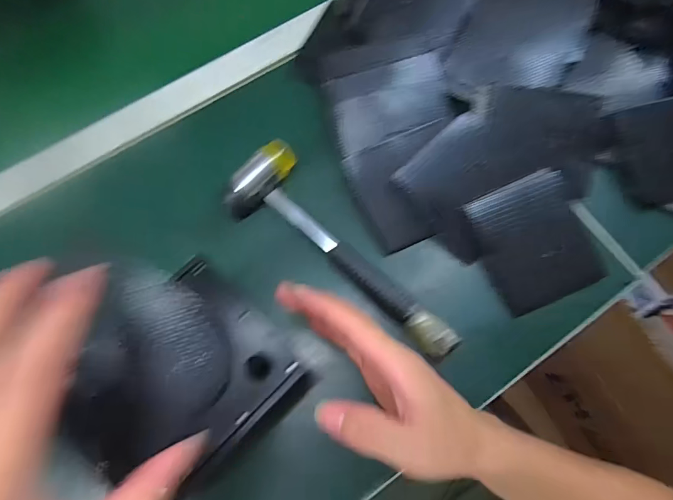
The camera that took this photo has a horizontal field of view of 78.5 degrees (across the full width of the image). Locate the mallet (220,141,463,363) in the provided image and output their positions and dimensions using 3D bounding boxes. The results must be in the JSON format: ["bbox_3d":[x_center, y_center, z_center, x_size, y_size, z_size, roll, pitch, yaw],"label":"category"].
[{"bbox_3d":[0.013,-0.003,0.379,0.244,0.031,0.078,36,75,9],"label":"mallet"}]

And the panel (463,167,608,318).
[{"bbox_3d":[0.185,-0.008,0.386,0.096,0.004,0.114,-22,88,0],"label":"panel"}]

